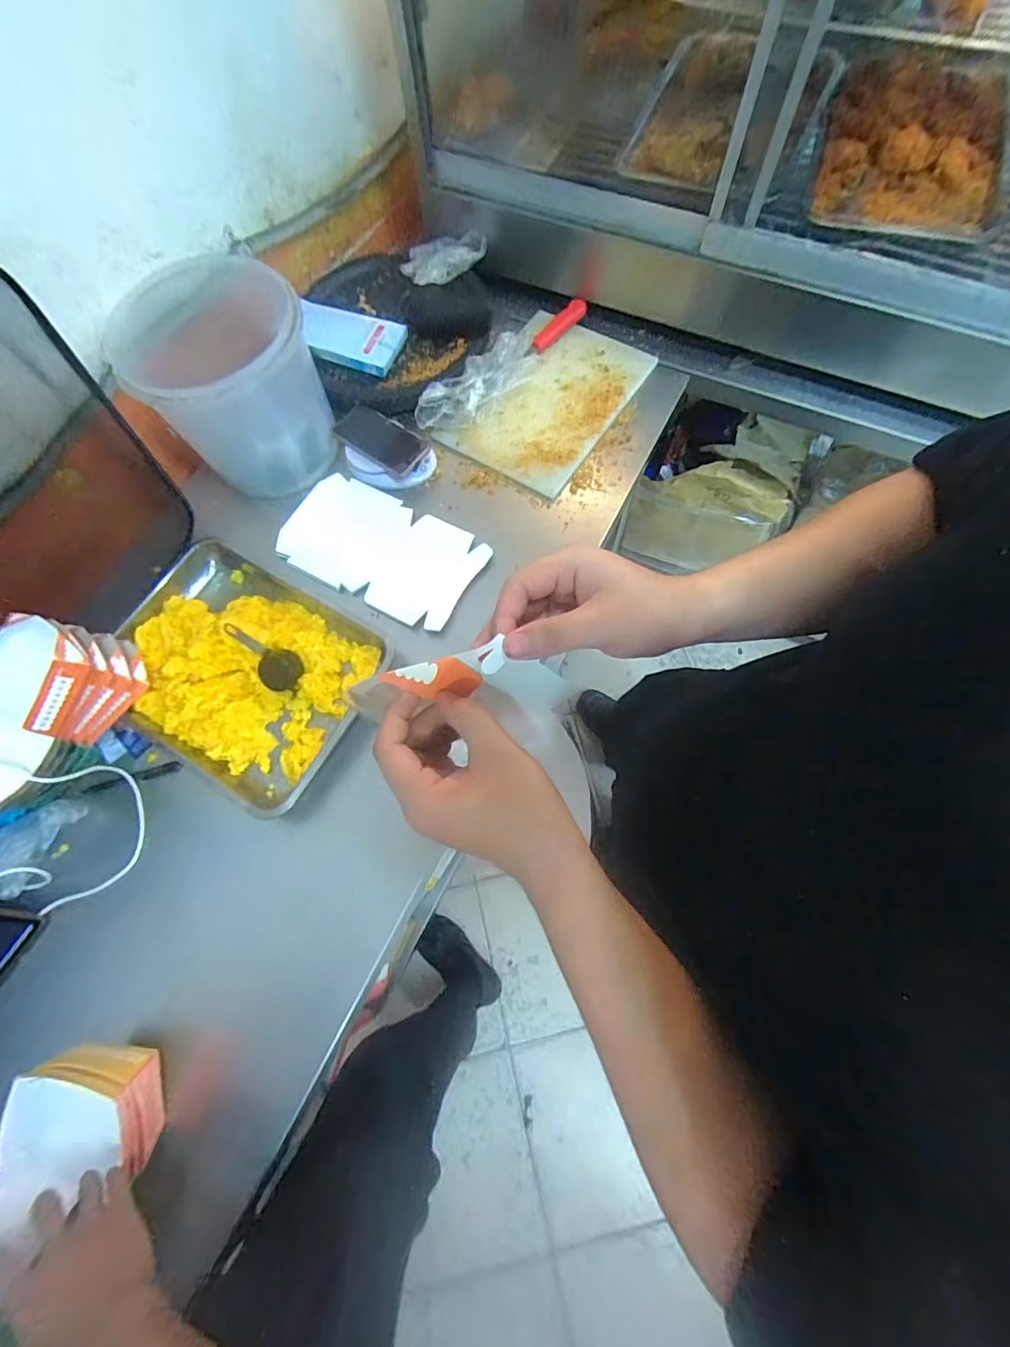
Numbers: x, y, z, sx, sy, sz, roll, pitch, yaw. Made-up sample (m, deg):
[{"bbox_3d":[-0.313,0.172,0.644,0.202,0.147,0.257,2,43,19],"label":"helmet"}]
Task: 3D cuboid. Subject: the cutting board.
[{"bbox_3d":[0.078,-0.488,0.864,0.240,0.025,0.346,32,76,7],"label":"cutting board"}]

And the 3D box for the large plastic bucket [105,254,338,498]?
[{"bbox_3d":[-0.412,-0.448,0.777,0.234,0.206,0.238,-1,70,3],"label":"large plastic bucket"}]

